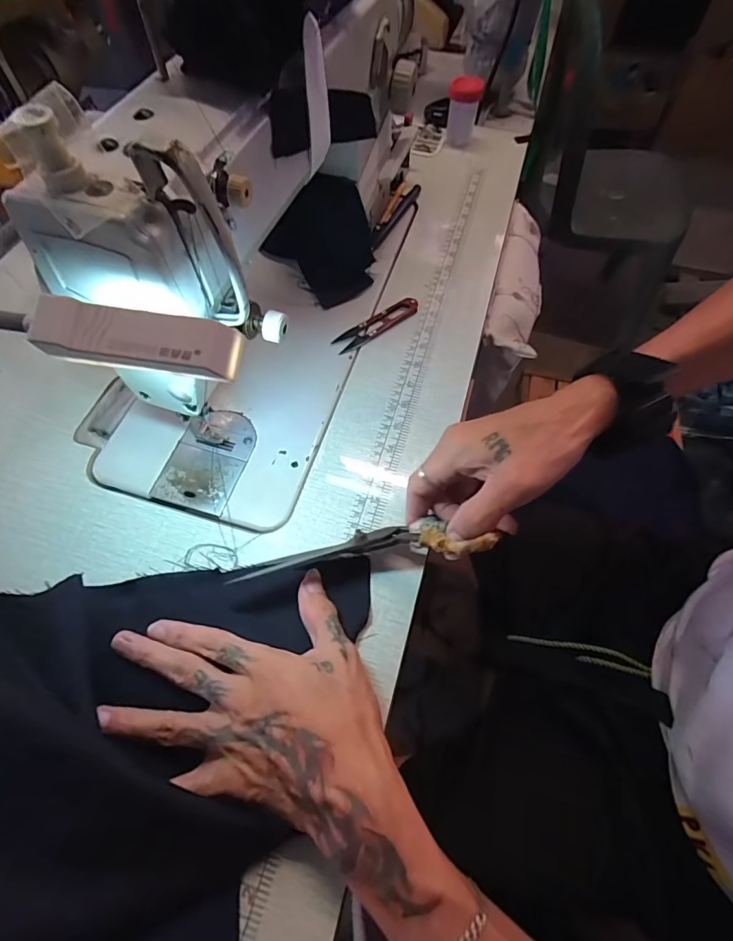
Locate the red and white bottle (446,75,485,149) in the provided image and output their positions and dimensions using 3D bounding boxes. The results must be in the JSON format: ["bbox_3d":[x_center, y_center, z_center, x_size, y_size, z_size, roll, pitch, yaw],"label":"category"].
[{"bbox_3d":[0.129,-0.481,0.616,0.038,0.082,0.038,2,60,0],"label":"red and white bottle"}]

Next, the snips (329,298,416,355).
[{"bbox_3d":[0.012,-0.151,0.470,0.100,0.009,0.024,-35,66,-19],"label":"snips"}]

